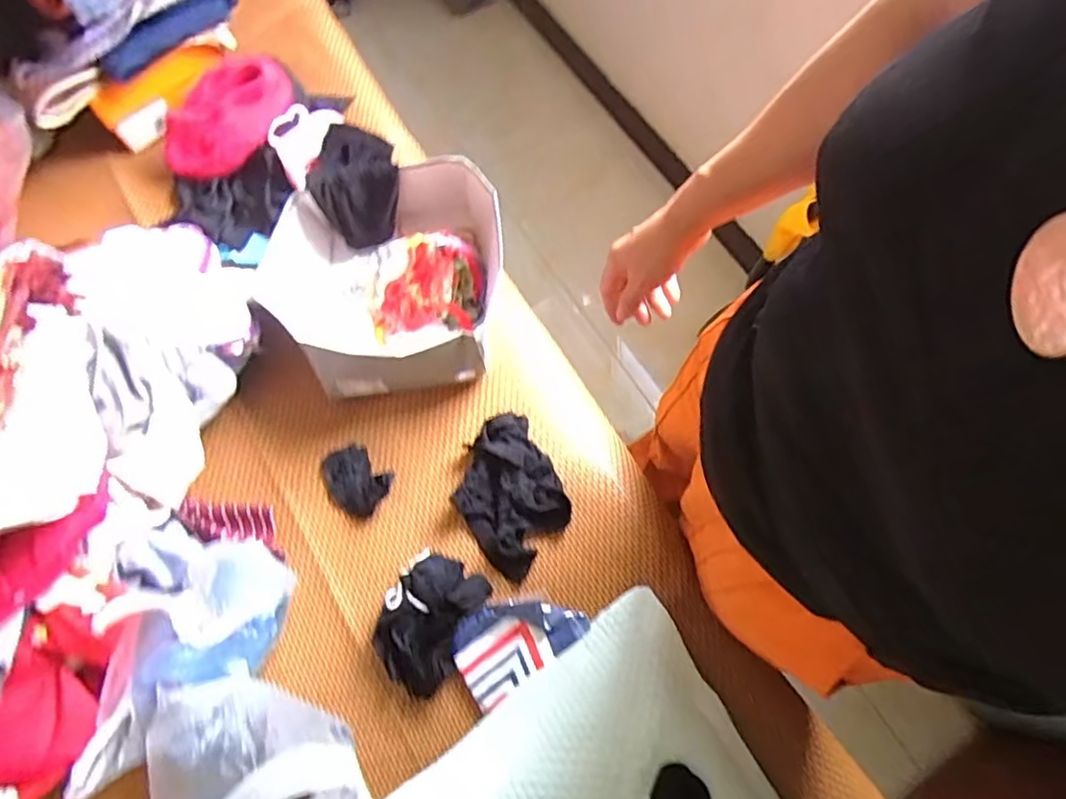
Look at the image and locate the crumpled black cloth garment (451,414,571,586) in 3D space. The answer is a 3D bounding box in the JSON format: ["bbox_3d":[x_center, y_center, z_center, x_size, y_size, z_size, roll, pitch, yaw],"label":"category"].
[{"bbox_3d":[-0.031,0.114,0.758,0.122,0.028,0.185,-27,71,-9],"label":"crumpled black cloth garment"}]

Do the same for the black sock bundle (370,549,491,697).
[{"bbox_3d":[-0.123,0.257,0.707,0.103,0.041,0.150,22,72,9],"label":"black sock bundle"}]

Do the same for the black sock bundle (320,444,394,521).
[{"bbox_3d":[-0.233,0.101,0.784,0.098,0.035,0.074,39,75,14],"label":"black sock bundle"}]

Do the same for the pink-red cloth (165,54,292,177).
[{"bbox_3d":[-0.478,-0.439,0.963,0.168,0.096,0.212,31,73,12],"label":"pink-red cloth"}]

